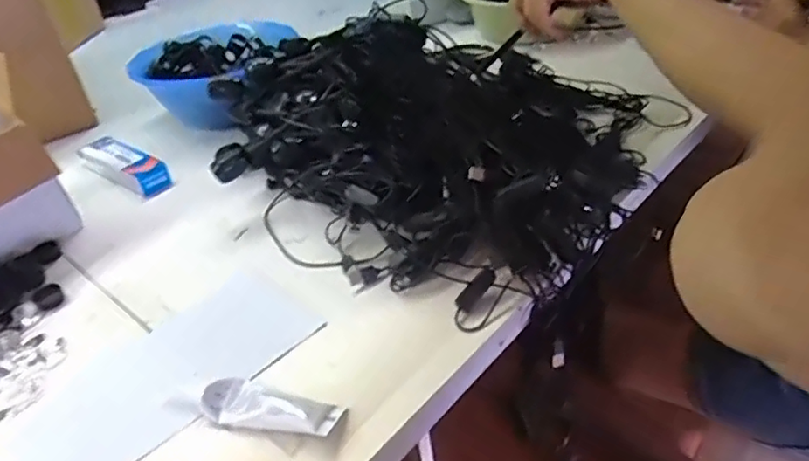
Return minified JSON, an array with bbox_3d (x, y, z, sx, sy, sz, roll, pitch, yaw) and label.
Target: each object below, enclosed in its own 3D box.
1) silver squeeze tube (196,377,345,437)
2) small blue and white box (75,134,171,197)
[{"bbox_3d":[-0.100,0.133,0.446,0.106,0.021,0.032,4,39,17],"label":"silver squeeze tube"},{"bbox_3d":[-0.372,-0.089,0.786,0.167,0.035,0.042,20,45,33],"label":"small blue and white box"}]

